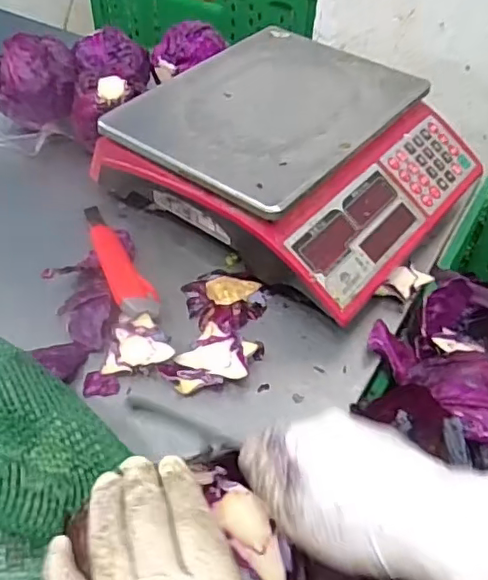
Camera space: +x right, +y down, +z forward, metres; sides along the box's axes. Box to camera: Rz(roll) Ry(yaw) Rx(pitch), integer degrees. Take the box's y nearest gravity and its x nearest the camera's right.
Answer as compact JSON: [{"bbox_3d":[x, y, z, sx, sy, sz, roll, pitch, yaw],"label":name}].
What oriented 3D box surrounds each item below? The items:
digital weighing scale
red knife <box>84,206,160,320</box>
[{"bbox_3d":[0.054,-0.143,0.626,0.317,0.113,0.297,31,53,24],"label":"digital weighing scale"},{"bbox_3d":[-0.122,-0.029,0.563,0.035,0.025,0.170,-18,50,-19],"label":"red knife"}]

